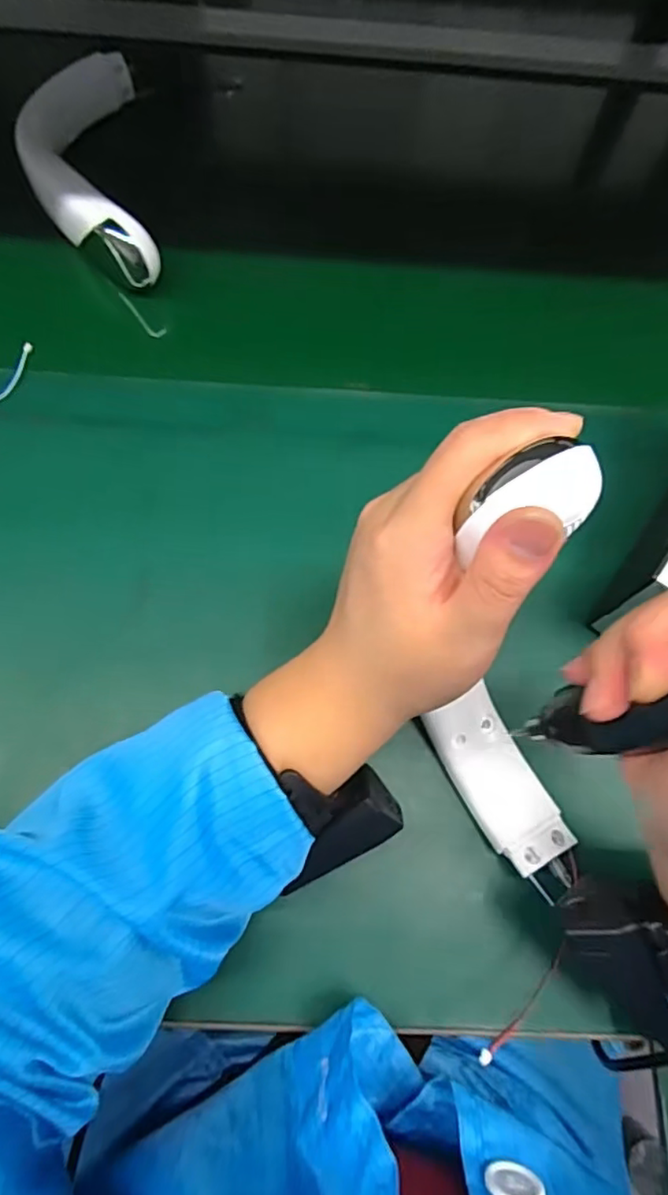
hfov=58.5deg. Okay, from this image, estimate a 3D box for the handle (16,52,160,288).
[{"bbox_3d":[-0.197,-0.345,0.470,0.087,0.041,0.232,-11,71,-6],"label":"handle"}]

